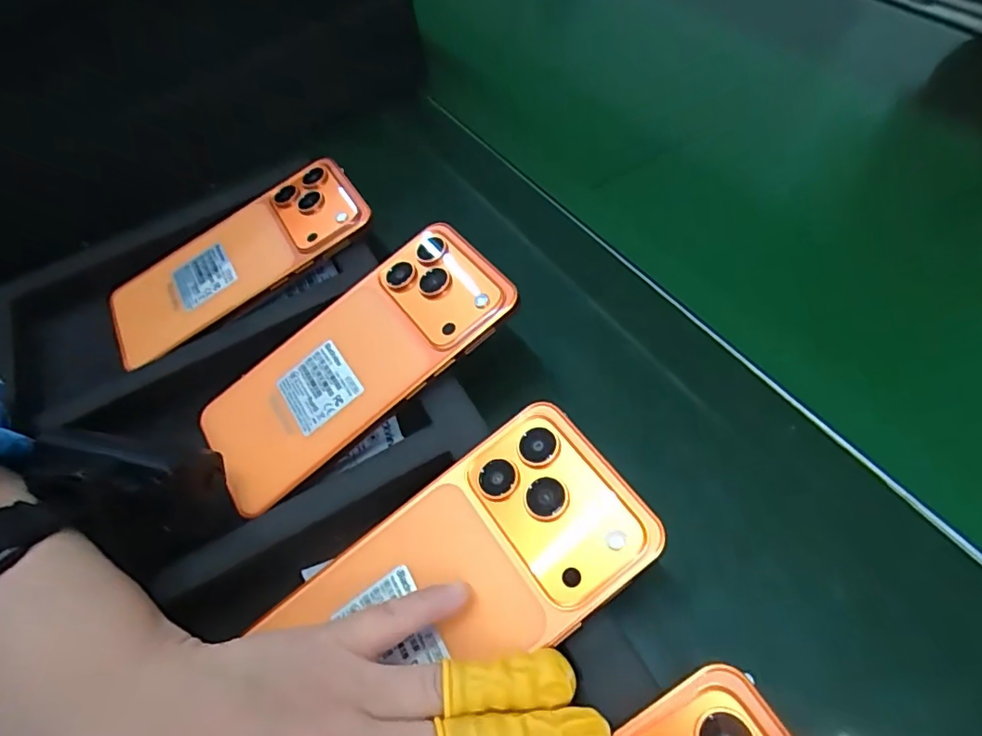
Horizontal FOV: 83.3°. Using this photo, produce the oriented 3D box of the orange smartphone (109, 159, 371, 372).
[{"bbox_3d":[-0.150,-0.066,0.330,0.159,0.009,0.072,-35,59,-4],"label":"orange smartphone"}]

